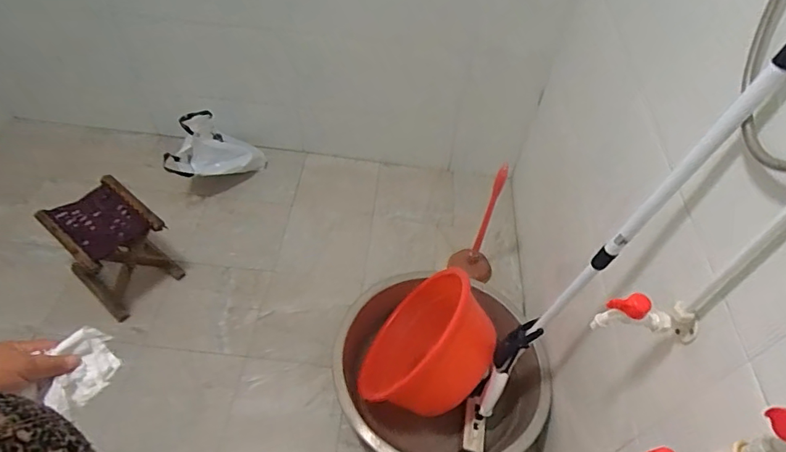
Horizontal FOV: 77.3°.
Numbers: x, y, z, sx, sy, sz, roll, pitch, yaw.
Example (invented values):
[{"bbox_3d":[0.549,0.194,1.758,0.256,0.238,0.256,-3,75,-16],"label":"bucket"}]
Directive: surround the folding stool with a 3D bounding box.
[{"bbox_3d":[-0.761,0.057,1.347,0.247,0.263,0.213,36,55,23],"label":"folding stool"}]

